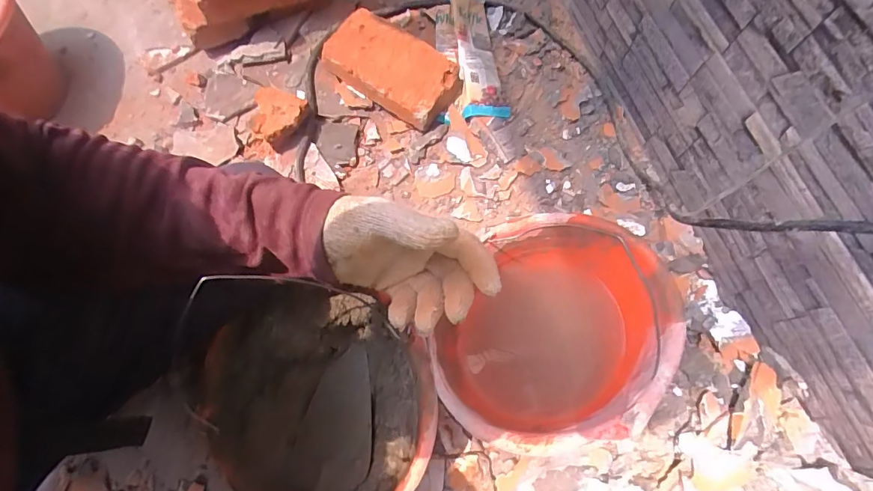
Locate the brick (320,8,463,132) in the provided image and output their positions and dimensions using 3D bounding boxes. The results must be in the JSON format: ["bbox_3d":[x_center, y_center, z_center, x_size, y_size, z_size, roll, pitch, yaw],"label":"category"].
[{"bbox_3d":[-0.069,-0.272,0.701,0.208,0.065,0.110,34,75,10],"label":"brick"}]

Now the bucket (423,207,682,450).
[{"bbox_3d":[0.116,0.100,0.502,0.212,0.178,0.252,40,77,12],"label":"bucket"}]

